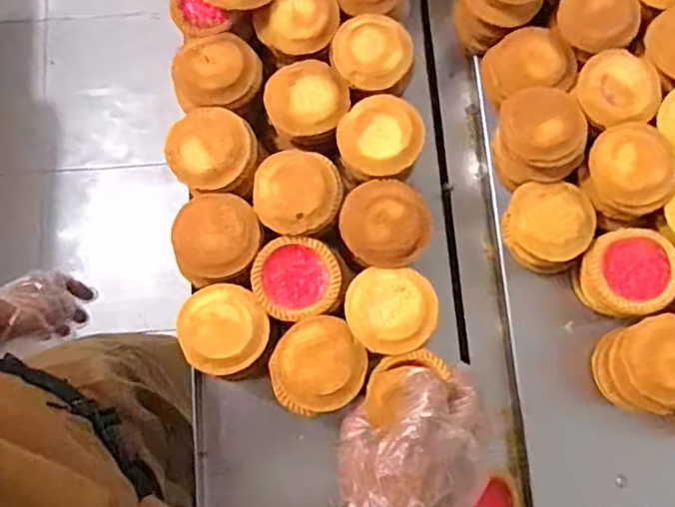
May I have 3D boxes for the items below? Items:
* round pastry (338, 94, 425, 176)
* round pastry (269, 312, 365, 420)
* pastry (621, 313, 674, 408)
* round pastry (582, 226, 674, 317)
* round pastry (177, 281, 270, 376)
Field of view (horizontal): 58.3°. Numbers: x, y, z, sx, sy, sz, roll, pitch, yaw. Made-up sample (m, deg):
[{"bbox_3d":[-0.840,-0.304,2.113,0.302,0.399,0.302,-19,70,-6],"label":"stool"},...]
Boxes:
[{"bbox_3d":[0.036,-0.100,0.508,0.069,0.018,0.065,0,80,0],"label":"round pastry"},{"bbox_3d":[-0.016,0.088,0.474,0.075,0.013,0.069,0,80,0],"label":"round pastry"},{"bbox_3d":[0.264,0.084,0.479,0.063,0.021,0.068,0,80,0],"label":"pastry"},{"bbox_3d":[0.244,0.015,0.504,0.065,0.029,0.070,0,80,0],"label":"round pastry"},{"bbox_3d":[-0.090,0.059,0.476,0.065,0.014,0.068,-18,80,-3],"label":"round pastry"}]

